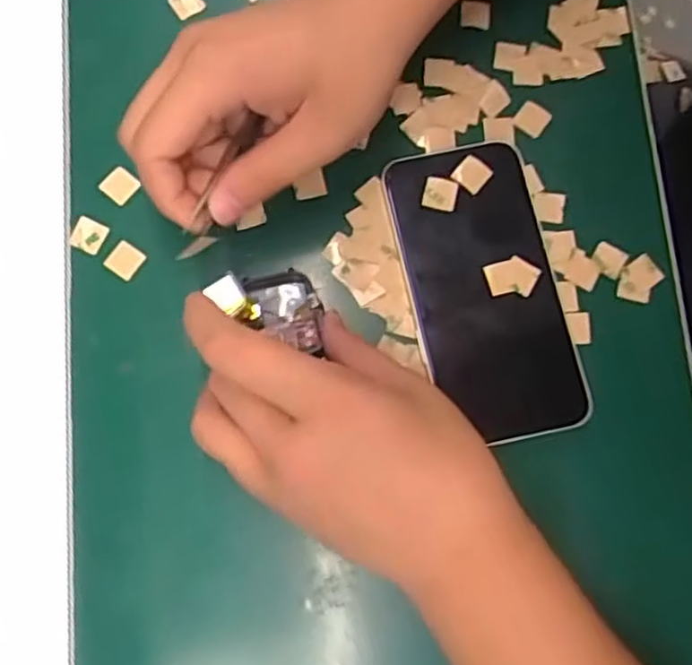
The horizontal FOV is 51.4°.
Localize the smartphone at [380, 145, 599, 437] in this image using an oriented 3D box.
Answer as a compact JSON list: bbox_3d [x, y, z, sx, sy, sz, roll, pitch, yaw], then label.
[{"bbox_3d":[0.067,-0.022,0.347,0.071,0.012,0.144,-12,80,-3],"label":"smartphone"}]

